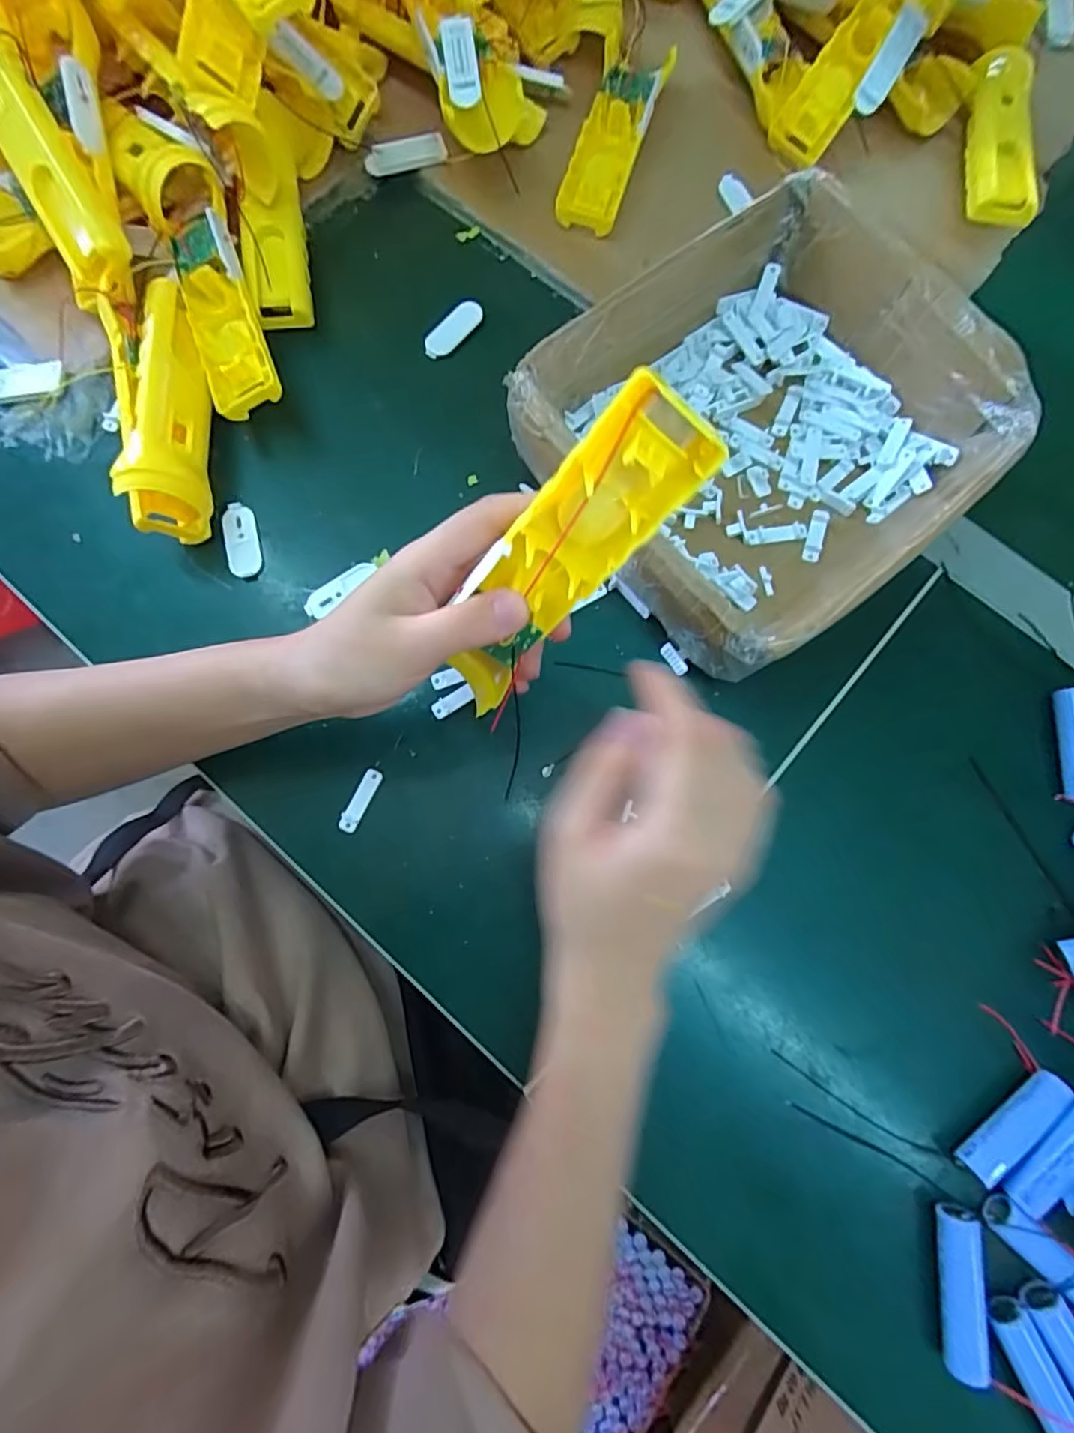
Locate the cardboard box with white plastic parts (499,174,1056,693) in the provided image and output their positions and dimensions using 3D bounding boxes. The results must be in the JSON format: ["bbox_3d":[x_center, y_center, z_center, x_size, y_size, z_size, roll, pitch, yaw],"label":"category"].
[{"bbox_3d":[0.127,-0.159,0.351,0.221,0.081,0.208,-38,81,-7],"label":"cardboard box with white plastic parts"}]

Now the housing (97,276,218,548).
[{"bbox_3d":[-0.229,-0.193,0.368,0.045,0.052,0.167,-13,79,-2],"label":"housing"}]

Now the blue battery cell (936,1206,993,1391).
[{"bbox_3d":[0.206,0.278,0.291,0.016,0.021,0.066,6,78,2],"label":"blue battery cell"}]

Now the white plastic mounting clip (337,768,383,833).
[{"bbox_3d":[-0.102,0.049,0.346,0.009,0.005,0.038,25,79,5],"label":"white plastic mounting clip"}]

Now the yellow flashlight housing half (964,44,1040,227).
[{"bbox_3d":[0.335,-0.418,0.434,0.041,0.026,0.160,11,79,3],"label":"yellow flashlight housing half"}]

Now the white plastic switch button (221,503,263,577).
[{"bbox_3d":[-0.188,-0.112,0.380,0.020,0.005,0.049,-17,79,-3],"label":"white plastic switch button"}]

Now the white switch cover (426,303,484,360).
[{"bbox_3d":[-0.058,-0.268,0.417,0.049,0.009,0.017,-43,81,-8],"label":"white switch cover"}]

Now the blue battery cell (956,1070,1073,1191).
[{"bbox_3d":[0.244,0.208,0.307,0.065,0.018,0.019,-43,81,-8],"label":"blue battery cell"}]

